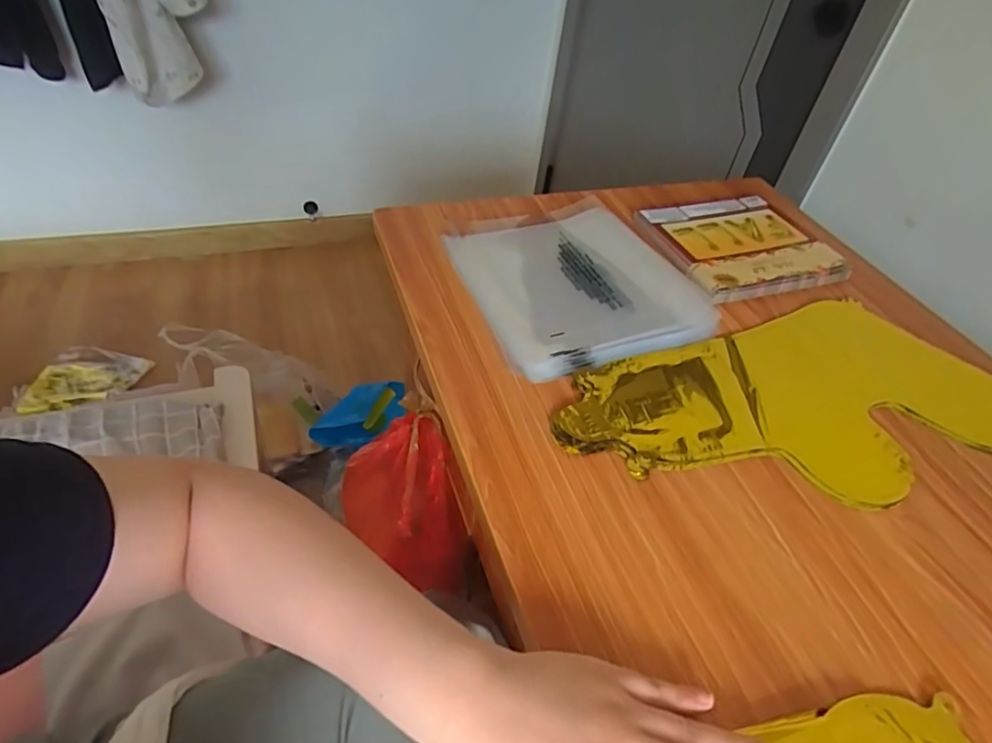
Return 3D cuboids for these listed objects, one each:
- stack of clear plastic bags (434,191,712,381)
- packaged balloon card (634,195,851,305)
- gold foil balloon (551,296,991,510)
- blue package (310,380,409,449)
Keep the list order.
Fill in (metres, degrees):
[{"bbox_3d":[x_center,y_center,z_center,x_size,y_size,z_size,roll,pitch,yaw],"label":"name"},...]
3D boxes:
[{"bbox_3d":[0.081,-0.095,0.594,0.222,0.019,0.236,-14,49,-19],"label":"stack of clear plastic bags"},{"bbox_3d":[0.280,-0.149,0.664,0.193,0.010,0.165,-13,49,-19],"label":"packaged balloon card"},{"bbox_3d":[0.259,0.030,0.499,0.421,0.015,0.194,-12,49,-18],"label":"gold foil balloon"},{"bbox_3d":[-0.284,0.087,1.209,0.209,0.070,0.123,-19,77,9],"label":"blue package"}]

